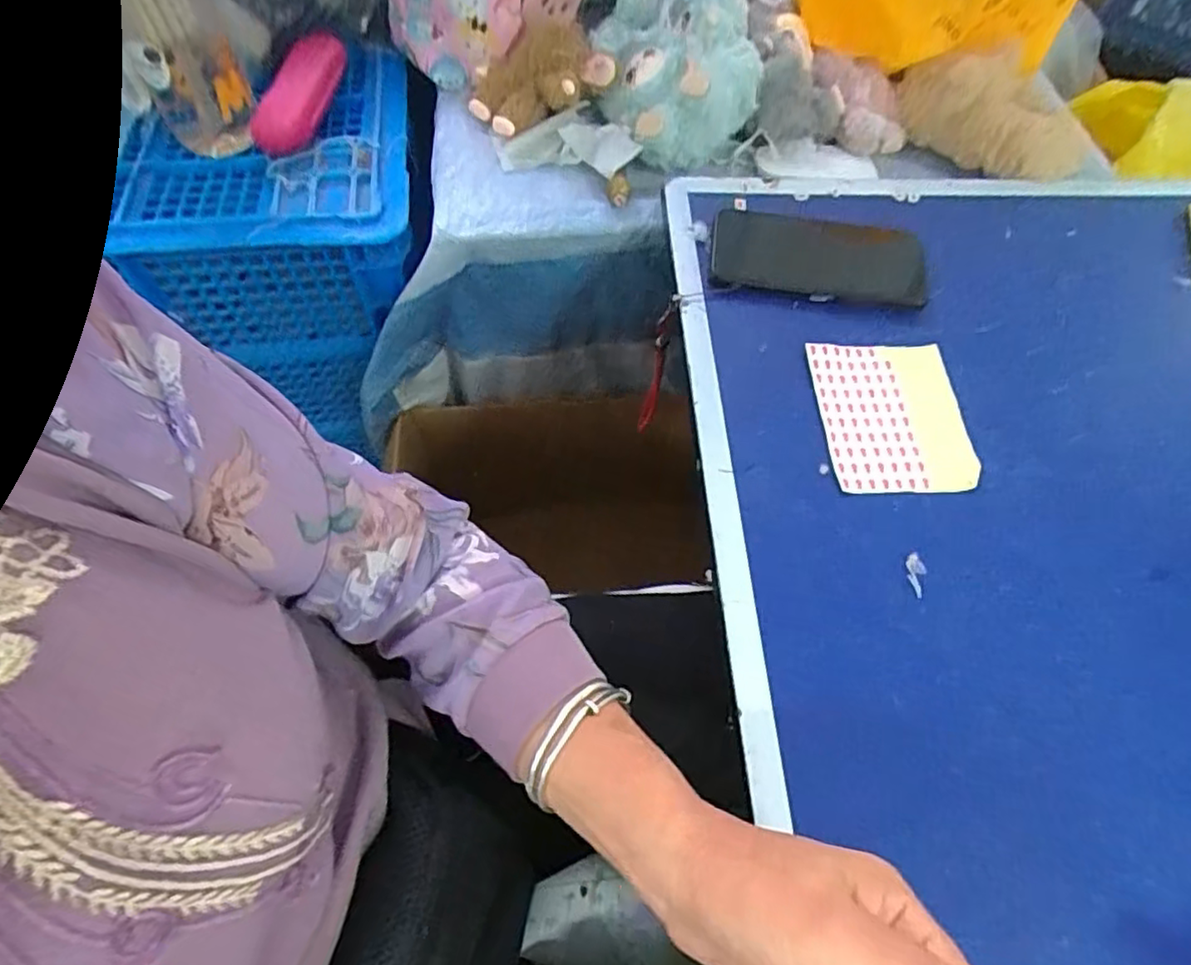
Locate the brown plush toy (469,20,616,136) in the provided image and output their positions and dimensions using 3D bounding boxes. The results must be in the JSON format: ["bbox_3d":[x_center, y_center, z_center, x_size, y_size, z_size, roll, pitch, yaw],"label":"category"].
[{"bbox_3d":[-0.054,-0.365,0.604,0.118,0.064,0.084,-24,65,-14],"label":"brown plush toy"}]

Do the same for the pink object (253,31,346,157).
[{"bbox_3d":[-0.274,-0.358,0.604,0.051,0.026,0.119,36,95,16],"label":"pink object"}]

